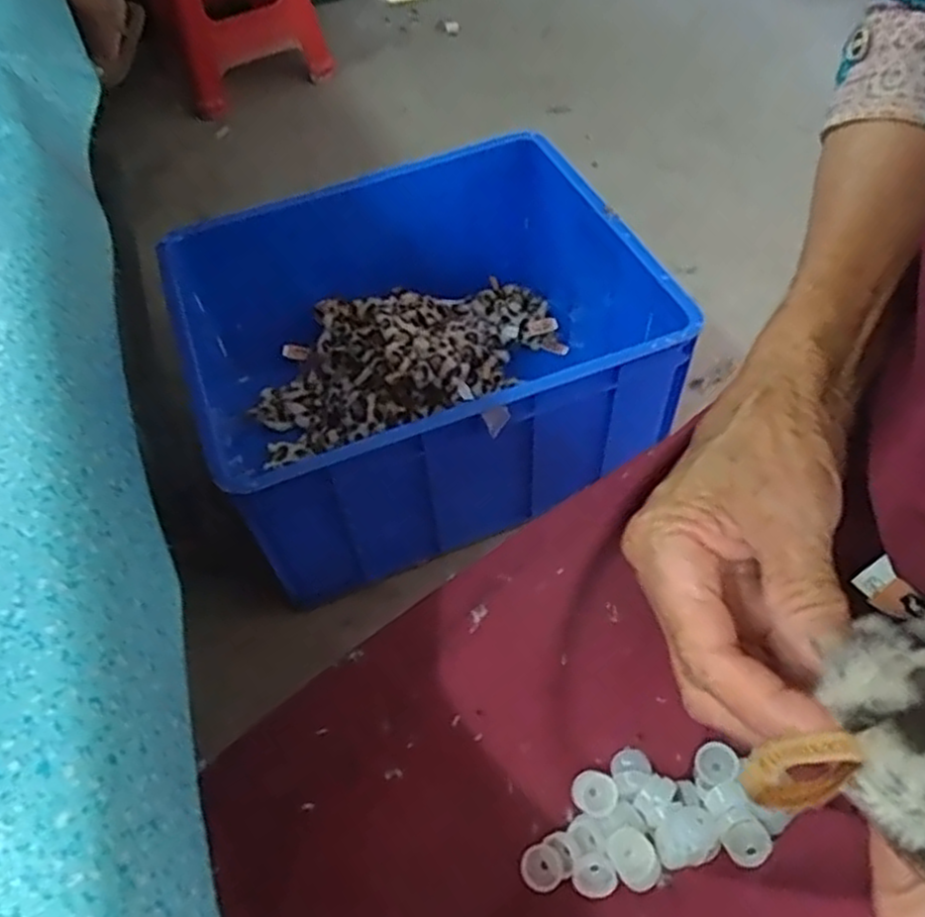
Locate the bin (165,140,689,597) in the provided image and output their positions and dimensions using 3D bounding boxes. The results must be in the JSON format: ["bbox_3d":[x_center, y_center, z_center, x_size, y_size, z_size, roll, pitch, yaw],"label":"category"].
[{"bbox_3d":[-0.033,-0.147,1.055,0.664,0.286,0.491,-19,53,-11],"label":"bin"}]

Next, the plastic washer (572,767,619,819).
[{"bbox_3d":[0.055,0.138,0.311,0.018,0.004,0.018,-2,52,3],"label":"plastic washer"}]

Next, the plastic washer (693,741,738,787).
[{"bbox_3d":[0.104,0.125,0.308,0.017,0.004,0.015,-40,60,2],"label":"plastic washer"}]

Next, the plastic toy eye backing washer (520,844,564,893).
[{"bbox_3d":[0.032,0.165,0.303,0.016,0.004,0.016,-2,52,3],"label":"plastic toy eye backing washer"}]

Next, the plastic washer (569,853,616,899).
[{"bbox_3d":[0.052,0.164,0.296,0.016,0.006,0.016,-2,52,3],"label":"plastic washer"}]

